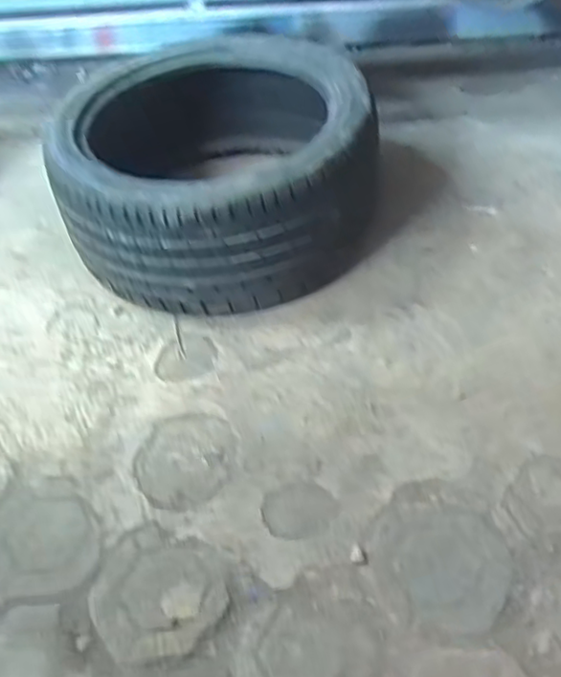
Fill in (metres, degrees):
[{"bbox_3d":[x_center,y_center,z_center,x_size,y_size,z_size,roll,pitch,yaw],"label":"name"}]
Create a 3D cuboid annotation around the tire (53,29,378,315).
[{"bbox_3d":[-0.126,-0.350,1.402,0.603,0.278,0.609,-3,48,4],"label":"tire"}]

